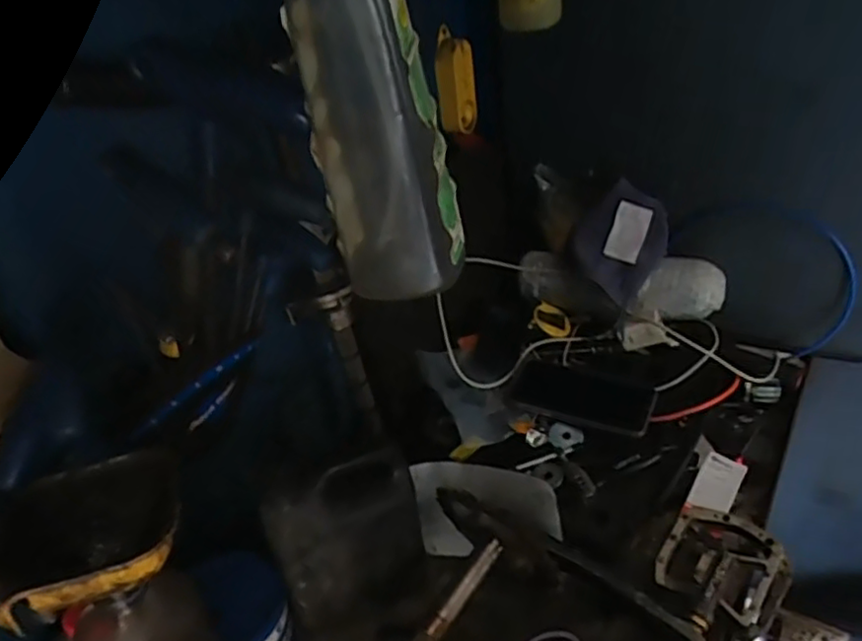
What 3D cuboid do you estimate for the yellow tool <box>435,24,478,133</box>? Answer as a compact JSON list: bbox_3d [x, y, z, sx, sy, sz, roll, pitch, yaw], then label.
[{"bbox_3d":[0.031,-0.286,0.798,0.044,0.117,0.038,-5,36,4],"label":"yellow tool"}]

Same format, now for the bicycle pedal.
[{"bbox_3d":[0.260,0.224,0.596,0.102,0.031,0.107,23,45,35],"label":"bicycle pedal"}]

